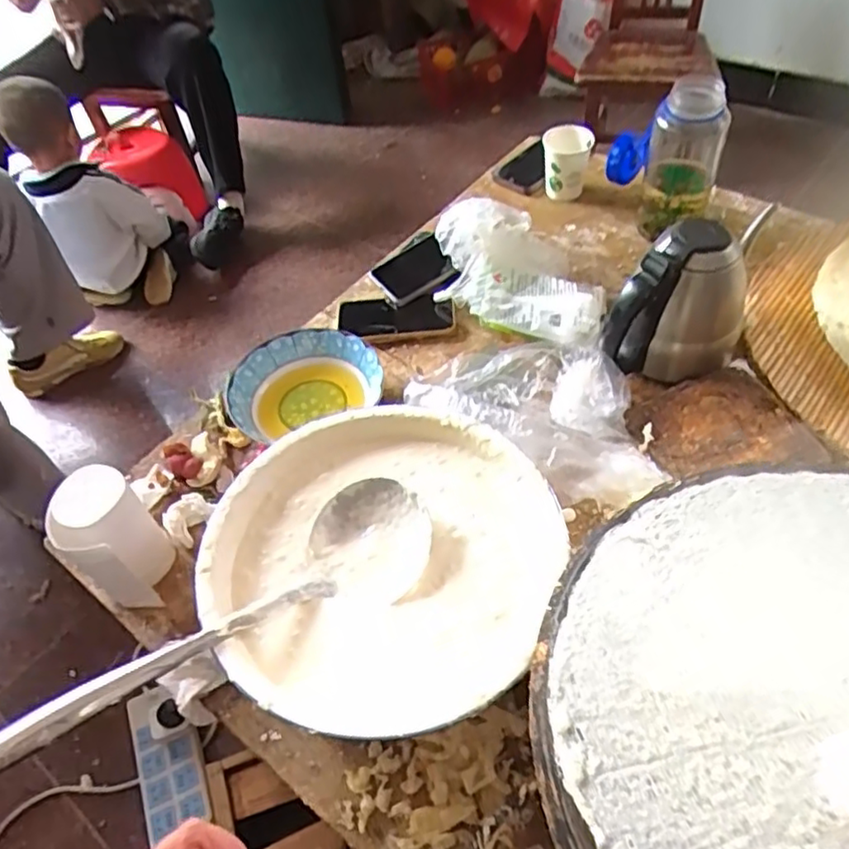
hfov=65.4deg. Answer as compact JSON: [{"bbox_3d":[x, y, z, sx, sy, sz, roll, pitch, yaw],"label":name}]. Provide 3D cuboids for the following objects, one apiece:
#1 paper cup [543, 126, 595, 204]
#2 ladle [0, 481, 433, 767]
[{"bbox_3d":[0.207,-0.381,0.967,0.067,0.080,0.070,-3,51,4],"label":"paper cup"},{"bbox_3d":[-0.155,0.148,0.491,0.361,0.053,0.103,-23,51,-31],"label":"ladle"}]

